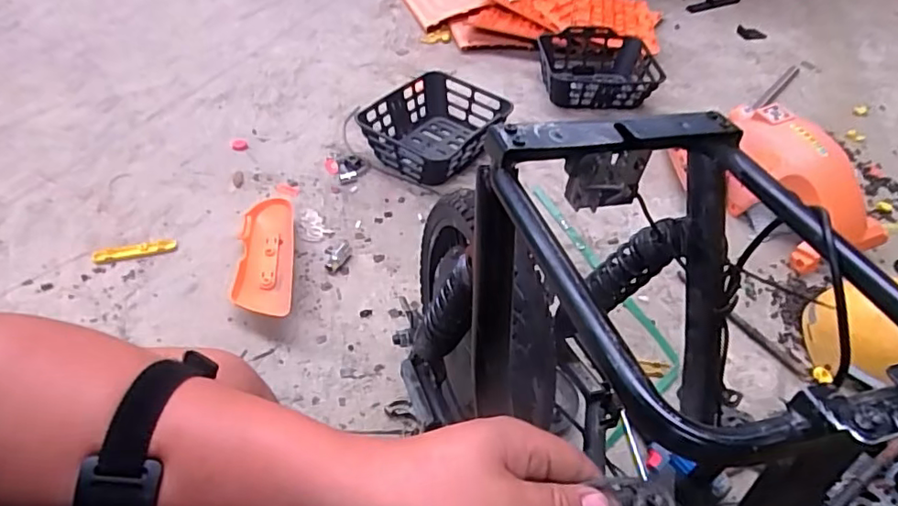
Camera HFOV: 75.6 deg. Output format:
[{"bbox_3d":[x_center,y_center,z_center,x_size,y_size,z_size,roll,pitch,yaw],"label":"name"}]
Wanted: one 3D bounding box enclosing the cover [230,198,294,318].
[{"bbox_3d":[-0.354,0.007,1.108,0.105,0.036,0.283,-5,47,-7],"label":"cover"}]

